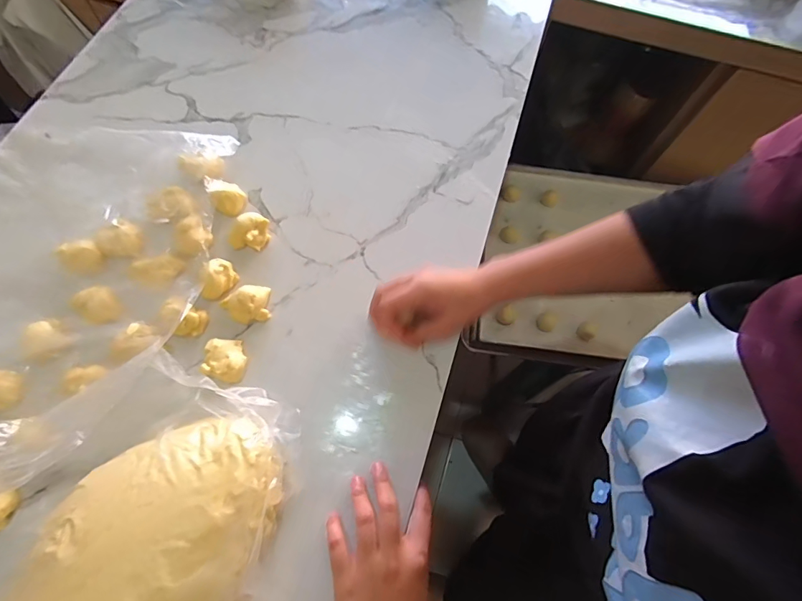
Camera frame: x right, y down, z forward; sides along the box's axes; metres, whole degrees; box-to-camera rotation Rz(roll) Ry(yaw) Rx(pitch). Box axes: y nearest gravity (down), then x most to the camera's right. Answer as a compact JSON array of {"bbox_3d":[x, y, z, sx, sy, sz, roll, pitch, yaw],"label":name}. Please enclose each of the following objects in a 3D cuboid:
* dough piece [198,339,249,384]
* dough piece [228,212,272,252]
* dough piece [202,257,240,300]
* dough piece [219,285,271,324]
[{"bbox_3d":[-0.174,0.059,0.426,0.040,0.019,0.044,1,68,-3],"label":"dough piece"},{"bbox_3d":[-0.171,-0.078,0.480,0.041,0.027,0.035,6,68,-1],"label":"dough piece"},{"bbox_3d":[-0.193,-0.023,0.457,0.028,0.025,0.042,7,68,0],"label":"dough piece"},{"bbox_3d":[-0.159,0.002,0.447,0.048,0.029,0.040,-35,74,-16],"label":"dough piece"}]

